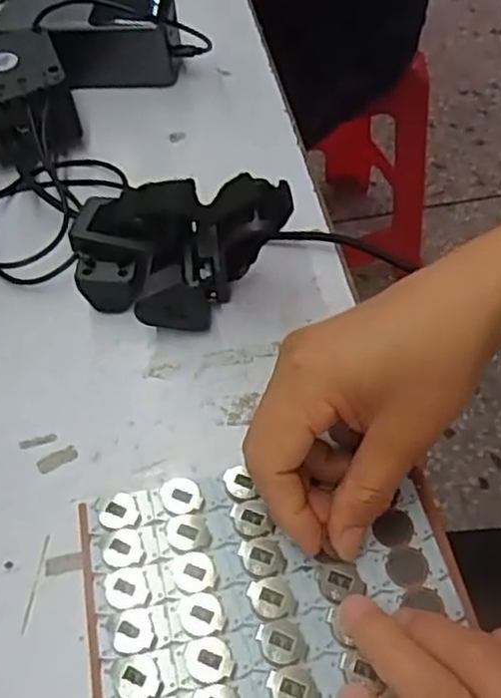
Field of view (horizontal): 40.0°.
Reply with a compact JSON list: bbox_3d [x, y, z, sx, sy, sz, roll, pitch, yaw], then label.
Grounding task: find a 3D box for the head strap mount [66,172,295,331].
[{"bbox_3d":[-0.041,-0.048,0.370,0.114,0.073,0.057,7,54,8],"label":"head strap mount"}]

